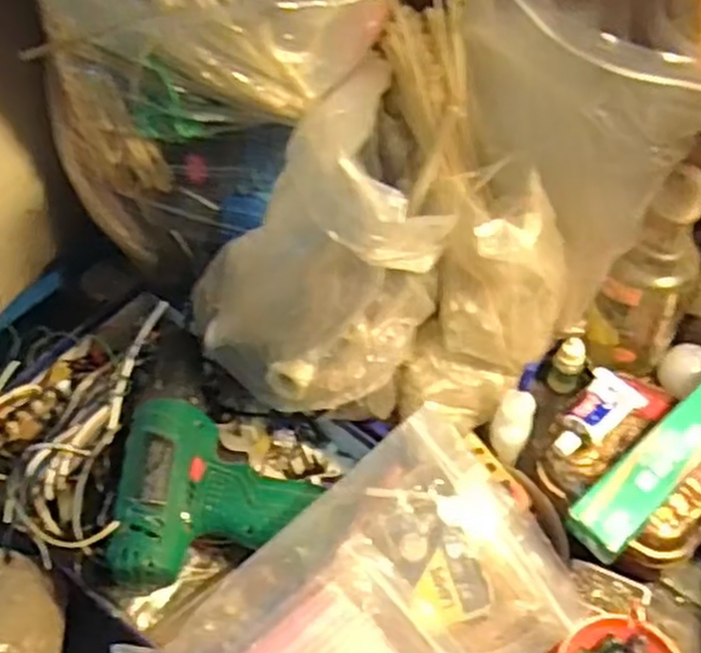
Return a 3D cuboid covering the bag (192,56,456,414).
[{"bbox_3d":[-0.030,-0.054,0.502,0.153,0.183,0.147,-17,57,-9],"label":"bag"}]

